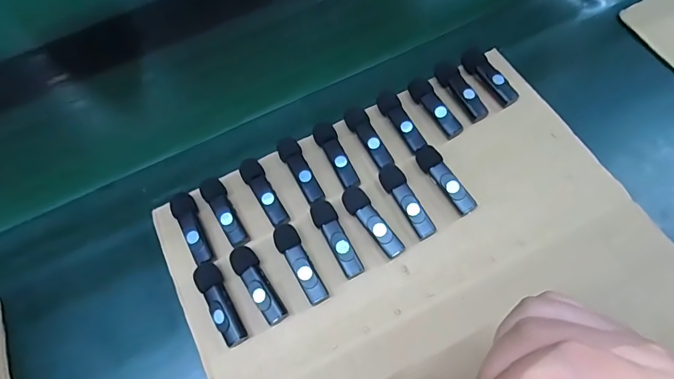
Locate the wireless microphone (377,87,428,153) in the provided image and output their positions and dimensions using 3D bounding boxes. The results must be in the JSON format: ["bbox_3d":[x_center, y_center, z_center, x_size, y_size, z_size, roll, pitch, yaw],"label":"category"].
[{"bbox_3d":[0.056,-0.060,0.359,0.018,0.014,0.065,-28,64,-8],"label":"wireless microphone"}]

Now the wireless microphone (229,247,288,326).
[{"bbox_3d":[-0.060,0.071,0.309,0.019,0.014,0.065,-33,65,-11],"label":"wireless microphone"}]

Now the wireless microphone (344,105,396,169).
[{"bbox_3d":[0.025,-0.047,0.354,0.020,0.014,0.068,-22,63,-6],"label":"wireless microphone"}]

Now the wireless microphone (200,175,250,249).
[{"bbox_3d":[-0.091,0.018,0.335,0.019,0.011,0.065,-33,65,-11],"label":"wireless microphone"}]

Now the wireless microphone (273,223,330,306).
[{"bbox_3d":[-0.029,0.057,0.314,0.019,0.016,0.065,-27,64,-8],"label":"wireless microphone"}]

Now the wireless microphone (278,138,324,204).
[{"bbox_3d":[-0.031,-0.016,0.344,0.019,0.011,0.063,-24,64,-7],"label":"wireless microphone"}]

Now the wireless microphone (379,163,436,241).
[{"bbox_3d":[0.054,0.009,0.327,0.018,0.013,0.067,-25,64,-7],"label":"wireless microphone"}]

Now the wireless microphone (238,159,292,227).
[{"bbox_3d":[-0.060,0.004,0.339,0.018,0.013,0.065,-28,64,-8],"label":"wireless microphone"}]

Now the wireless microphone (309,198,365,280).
[{"bbox_3d":[-0.001,0.038,0.321,0.019,0.016,0.066,-26,64,-7],"label":"wireless microphone"}]

